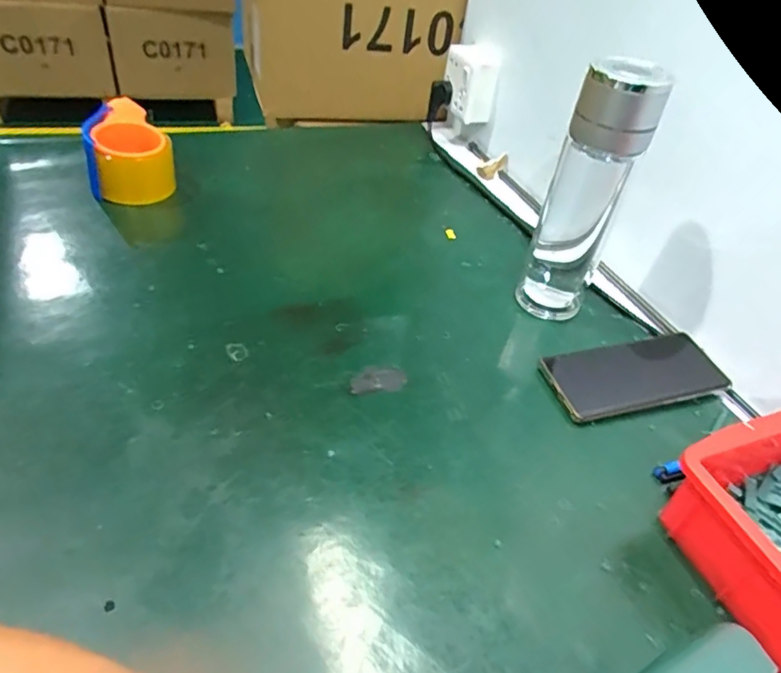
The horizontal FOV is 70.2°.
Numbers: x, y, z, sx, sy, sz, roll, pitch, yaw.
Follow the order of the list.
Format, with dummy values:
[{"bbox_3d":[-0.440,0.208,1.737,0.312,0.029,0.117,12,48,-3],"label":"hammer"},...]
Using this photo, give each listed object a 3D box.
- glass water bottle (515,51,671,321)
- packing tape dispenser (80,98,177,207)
[{"bbox_3d":[0.182,-0.135,0.535,0.058,0.239,0.071,3,42,-5],"label":"glass water bottle"},{"bbox_3d":[-0.318,-0.223,0.682,0.095,0.086,0.119,-11,45,-19],"label":"packing tape dispenser"}]

